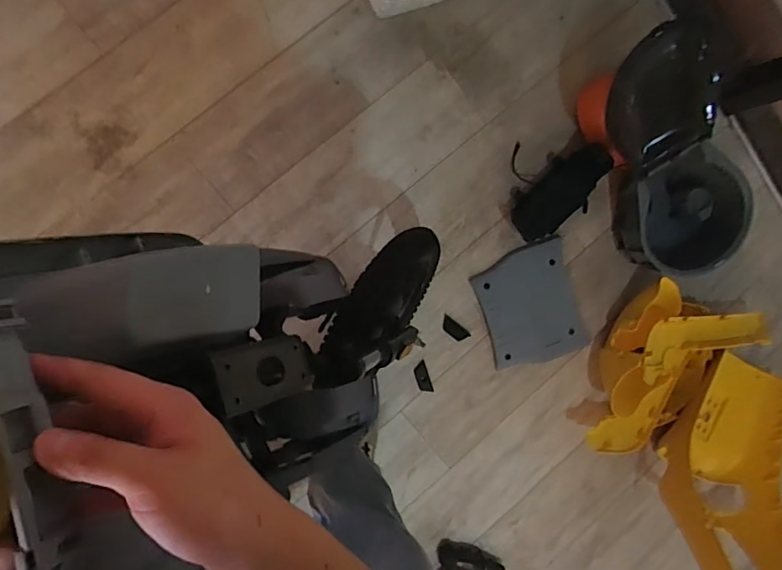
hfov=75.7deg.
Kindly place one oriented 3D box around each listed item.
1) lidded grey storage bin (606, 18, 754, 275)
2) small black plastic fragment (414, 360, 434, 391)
[{"bbox_3d":[0.607,-0.257,1.078,0.227,0.211,0.658,-25,112,-4],"label":"lidded grey storage bin"},{"bbox_3d":[0.080,0.231,1.254,0.035,0.009,0.083,-20,98,-9],"label":"small black plastic fragment"}]

